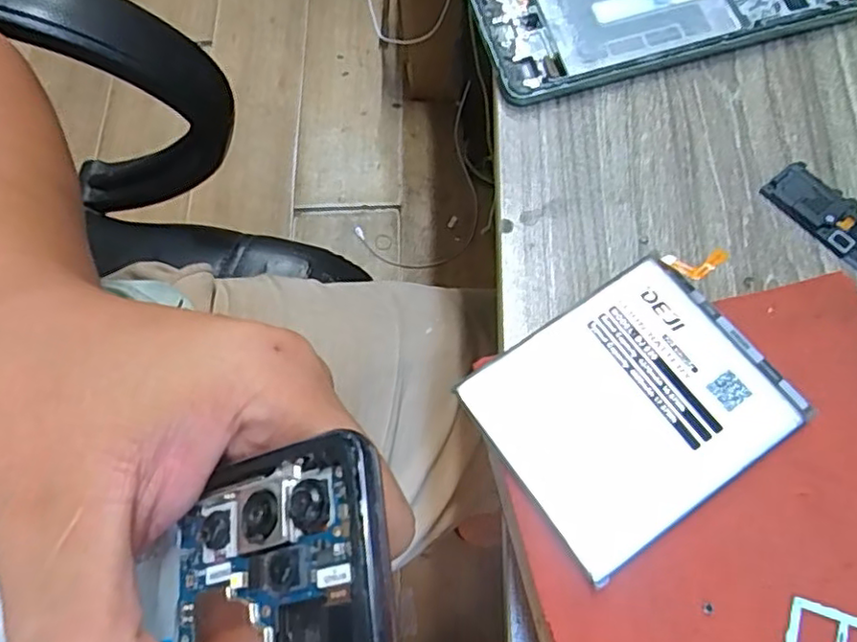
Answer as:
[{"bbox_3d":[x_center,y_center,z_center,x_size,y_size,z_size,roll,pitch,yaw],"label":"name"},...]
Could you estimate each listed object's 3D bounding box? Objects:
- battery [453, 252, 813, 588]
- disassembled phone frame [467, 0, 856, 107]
[{"bbox_3d":[0.055,0.022,0.170,0.075,0.004,0.060,-33,71,-9],"label":"battery"},{"bbox_3d":[0.097,-0.137,0.269,0.153,0.009,0.069,-14,69,-2],"label":"disassembled phone frame"}]

